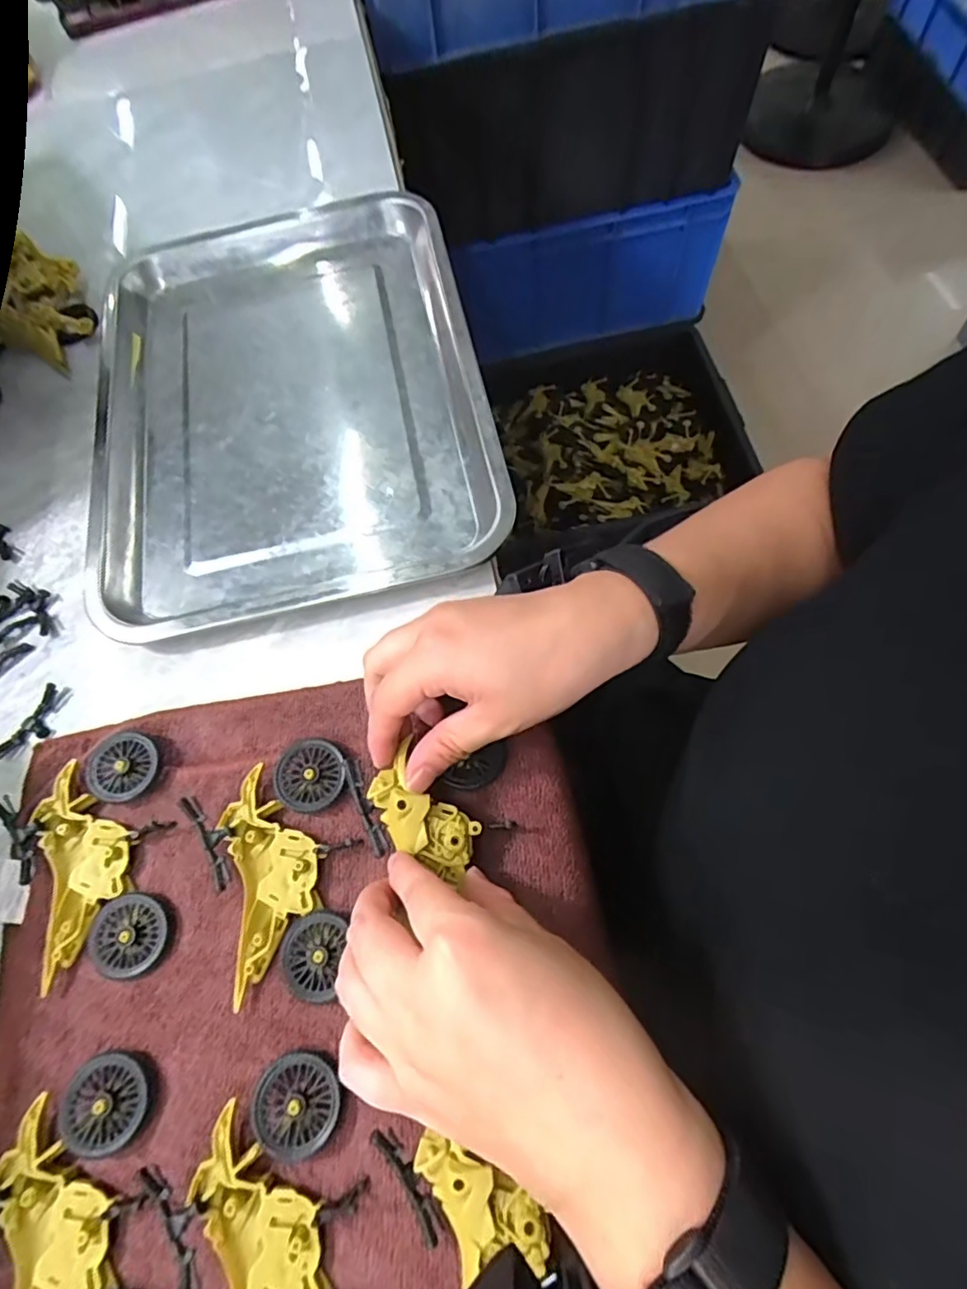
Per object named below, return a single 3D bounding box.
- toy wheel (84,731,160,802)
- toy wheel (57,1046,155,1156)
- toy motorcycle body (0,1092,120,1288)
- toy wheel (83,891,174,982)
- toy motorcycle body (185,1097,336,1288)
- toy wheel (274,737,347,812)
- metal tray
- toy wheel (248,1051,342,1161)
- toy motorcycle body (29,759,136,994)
[{"bbox_3d":[-0.195,0.067,0.321,0.037,0.011,0.036,-1,67,3],"label":"toy wheel"},{"bbox_3d":[-0.168,0.204,0.262,0.039,0.009,0.035,-37,70,-12],"label":"toy wheel"},{"bbox_3d":[-0.177,0.247,0.244,0.044,0.007,0.099,-20,67,-6],"label":"toy motorcycle body"},{"bbox_3d":[-0.174,0.143,0.289,0.038,0.006,0.037,-1,67,3],"label":"toy wheel"},{"bbox_3d":[-0.089,0.242,0.238,0.045,0.010,0.096,-25,68,-7],"label":"toy motorcycle body"},{"bbox_3d":[-0.090,0.067,0.305,0.036,0.006,0.036,1,71,-2],"label":"toy wheel"},{"bbox_3d":[-0.141,-0.182,0.416,0.266,0.032,0.361,-13,67,-3],"label":"metal tray"},{"bbox_3d":[-0.080,0.198,0.255,0.035,0.010,0.035,-1,67,3],"label":"toy wheel"},{"bbox_3d":[-0.204,0.110,0.302,0.045,0.009,0.100,-18,67,-5],"label":"toy motorcycle body"}]

